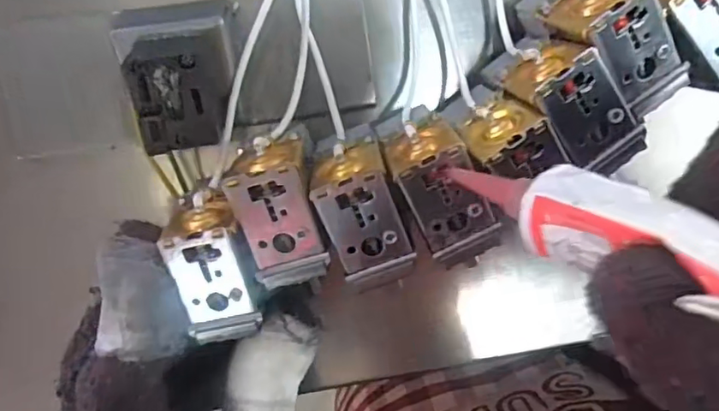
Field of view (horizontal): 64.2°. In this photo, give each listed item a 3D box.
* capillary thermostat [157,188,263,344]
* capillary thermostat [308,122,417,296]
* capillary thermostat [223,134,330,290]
[{"bbox_3d":[-0.045,0.019,0.177,0.022,0.015,0.045,-14,99,-3],"label":"capillary thermostat"},{"bbox_3d":[-0.001,0.001,0.187,0.027,0.025,0.045,-14,113,2],"label":"capillary thermostat"},{"bbox_3d":[-0.025,0.000,0.183,0.023,0.024,0.042,-10,113,2],"label":"capillary thermostat"}]

